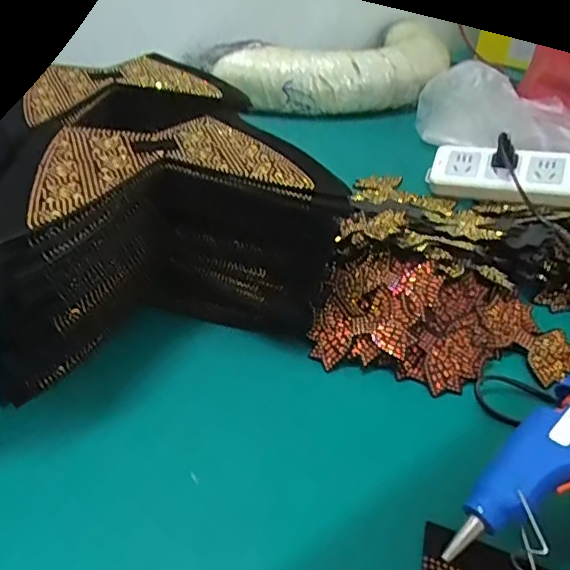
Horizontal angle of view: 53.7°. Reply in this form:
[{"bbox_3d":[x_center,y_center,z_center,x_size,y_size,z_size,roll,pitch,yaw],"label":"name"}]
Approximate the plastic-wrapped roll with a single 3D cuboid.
[{"bbox_3d":[0.092,-0.325,0.847,0.377,0.084,0.163,-17,41,-25],"label":"plastic-wrapped roll"}]

